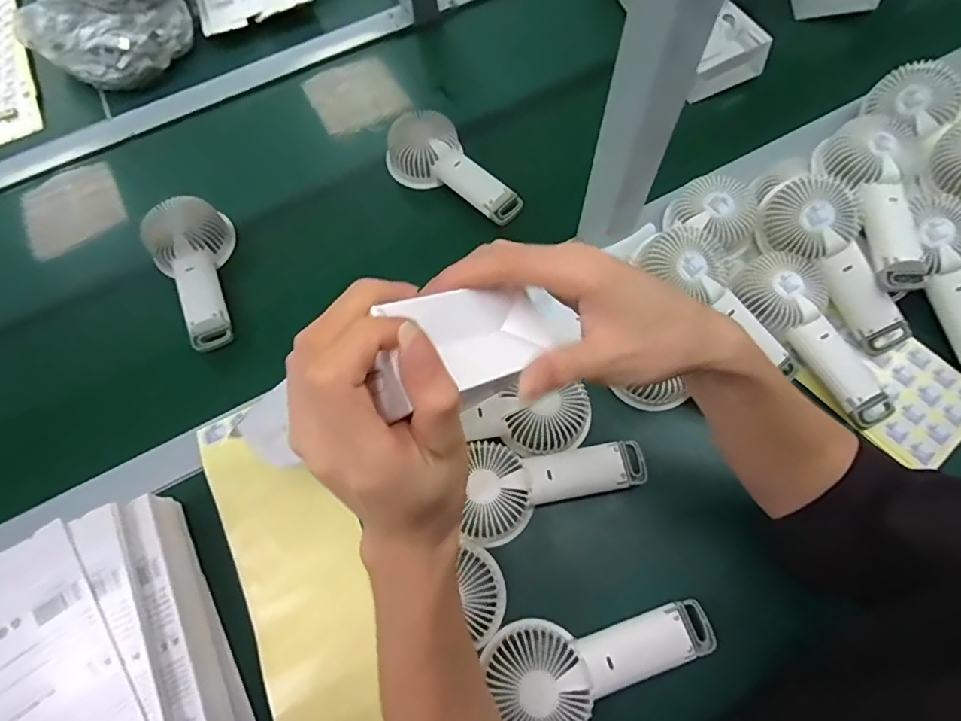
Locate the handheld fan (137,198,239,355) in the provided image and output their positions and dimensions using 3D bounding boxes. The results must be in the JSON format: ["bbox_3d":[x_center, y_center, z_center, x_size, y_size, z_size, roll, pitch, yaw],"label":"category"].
[{"bbox_3d":[-0.292,-0.099,0.540,0.074,0.064,0.164,-27,69,-8],"label":"handheld fan"}]

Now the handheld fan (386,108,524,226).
[{"bbox_3d":[-0.029,-0.216,0.590,0.172,0.046,0.081,40,75,16],"label":"handheld fan"}]

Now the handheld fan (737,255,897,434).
[{"bbox_3d":[0.320,-0.029,0.490,0.078,0.037,0.178,-36,71,-11],"label":"handheld fan"}]

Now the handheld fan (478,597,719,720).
[{"bbox_3d":[0.097,0.228,0.400,0.166,0.039,0.078,-17,68,-4],"label":"handheld fan"}]

